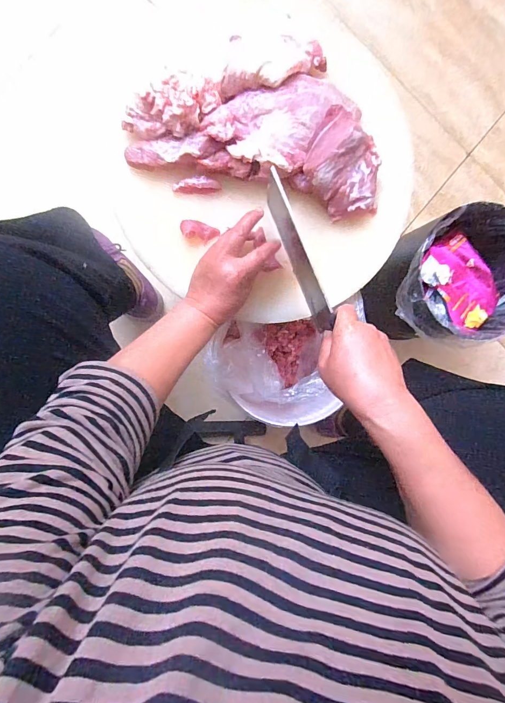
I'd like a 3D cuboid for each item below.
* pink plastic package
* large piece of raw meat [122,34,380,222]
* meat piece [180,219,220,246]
[{"bbox_3d":[0.359,-0.116,0.606,0.086,0.031,0.153,-22,95,-5],"label":"pink plastic package"},{"bbox_3d":[0.020,-0.293,0.436,0.326,0.050,0.201,12,92,-7],"label":"large piece of raw meat"},{"bbox_3d":[-0.069,-0.155,0.459,0.049,0.011,0.023,16,91,-7],"label":"meat piece"}]

